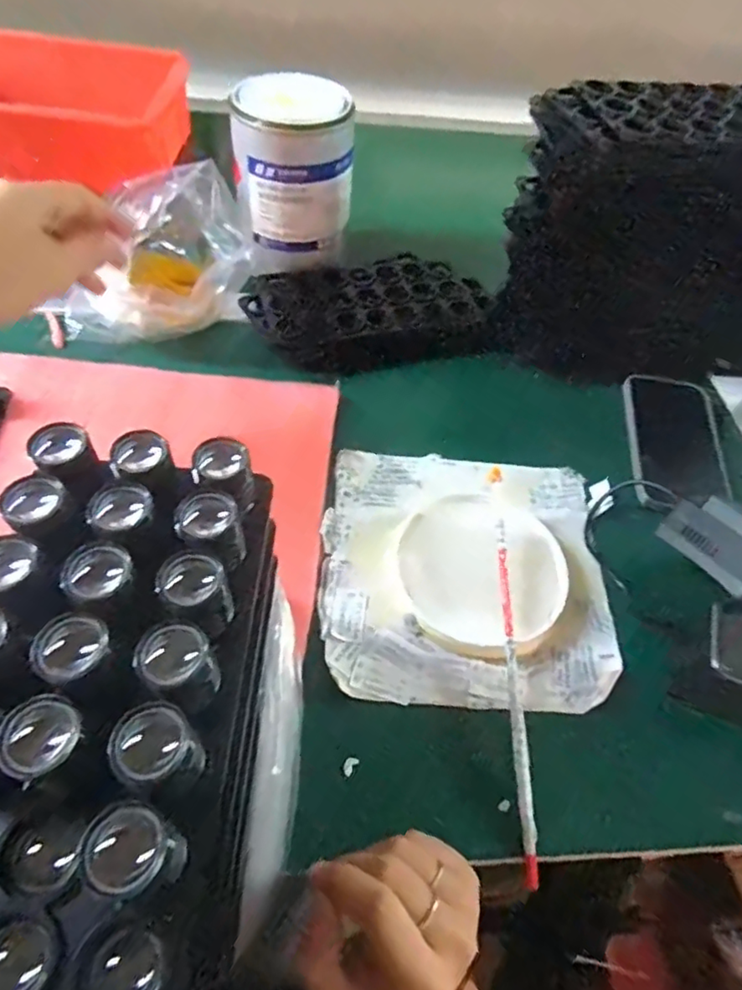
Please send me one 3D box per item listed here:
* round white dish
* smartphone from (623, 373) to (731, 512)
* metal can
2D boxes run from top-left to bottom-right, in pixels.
[{"bbox_3d":[0.074,0.052,0.411,0.115,0.021,0.116,3,53,-4],"label":"round white dish"},{"bbox_3d":[0.262,-0.048,0.510,0.071,0.015,0.147,9,53,1],"label":"smartphone"},{"bbox_3d":[-0.071,-0.287,0.535,0.105,0.119,0.096,0,54,-6],"label":"metal can"}]

